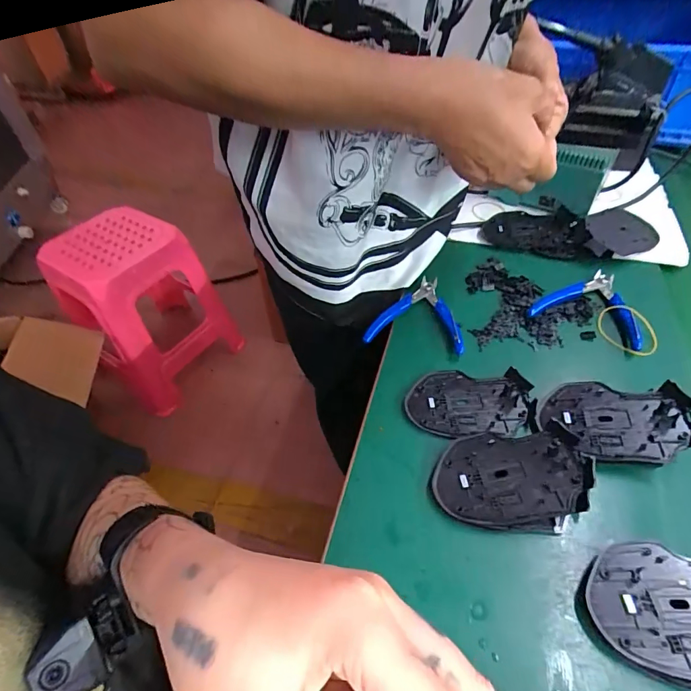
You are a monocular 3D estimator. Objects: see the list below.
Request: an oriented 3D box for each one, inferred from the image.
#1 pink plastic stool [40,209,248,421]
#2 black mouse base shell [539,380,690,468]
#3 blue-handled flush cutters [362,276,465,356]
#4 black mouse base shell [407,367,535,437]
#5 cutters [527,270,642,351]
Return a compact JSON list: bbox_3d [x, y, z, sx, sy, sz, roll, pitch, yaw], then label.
[{"bbox_3d":[-0.598,-0.119,1.224,0.365,0.450,0.339,33,56,26],"label":"pink plastic stool"},{"bbox_3d":[0.230,0.063,0.348,0.111,0.012,0.075,-4,53,19],"label":"black mouse base shell"},{"bbox_3d":[0.085,-0.040,0.474,0.105,0.012,0.111,10,50,11],"label":"blue-handled flush cutters"},{"bbox_3d":[0.117,0.056,0.391,0.113,0.019,0.072,2,49,5],"label":"black mouse base shell"},{"bbox_3d":[0.278,-0.052,0.459,0.109,0.017,0.104,26,53,22],"label":"cutters"}]

